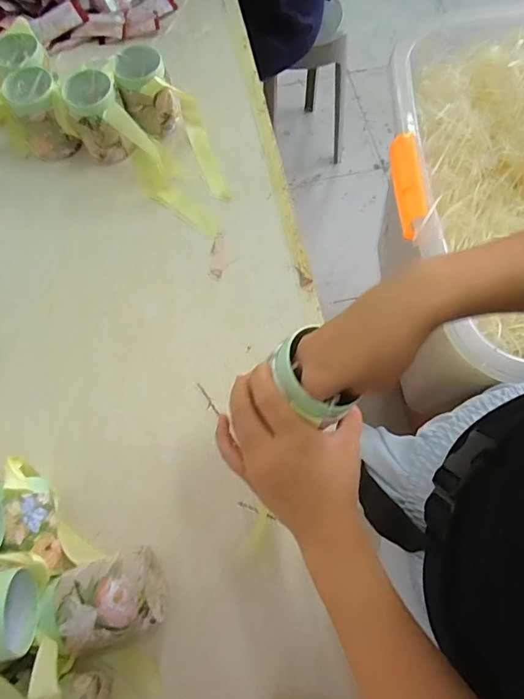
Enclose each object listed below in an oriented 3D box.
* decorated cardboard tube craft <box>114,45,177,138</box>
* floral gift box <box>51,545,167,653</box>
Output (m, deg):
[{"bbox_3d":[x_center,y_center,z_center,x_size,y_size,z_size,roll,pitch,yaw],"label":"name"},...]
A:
[{"bbox_3d":[-0.161,-0.363,0.657,0.074,0.089,0.071,-12,69,-2],"label":"decorated cardboard tube craft"},{"bbox_3d":[-0.145,0.234,0.438,0.094,0.060,0.073,-19,70,-5],"label":"floral gift box"}]

